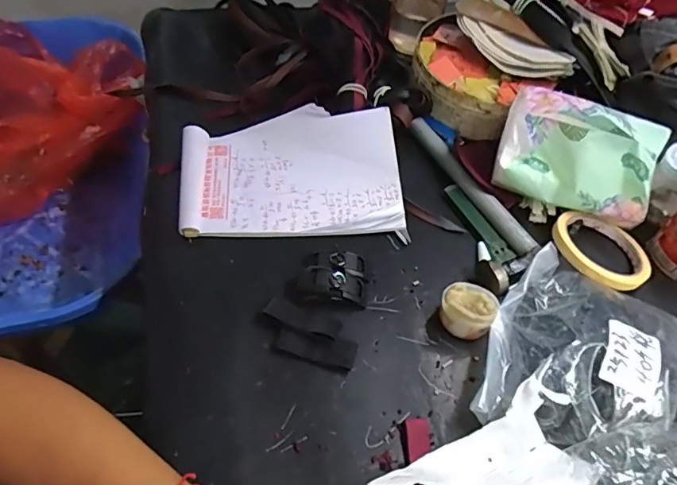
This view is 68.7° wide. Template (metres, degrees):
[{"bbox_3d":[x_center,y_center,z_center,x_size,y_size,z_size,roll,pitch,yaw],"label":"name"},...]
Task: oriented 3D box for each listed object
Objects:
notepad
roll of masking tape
[{"bbox_3d":[-0.050,-0.075,0.504,0.214,0.028,0.142,-4,63,-2],"label":"notepad"},{"bbox_3d":[0.250,0.003,0.470,0.089,0.012,0.088,2,53,-2],"label":"roll of masking tape"}]

